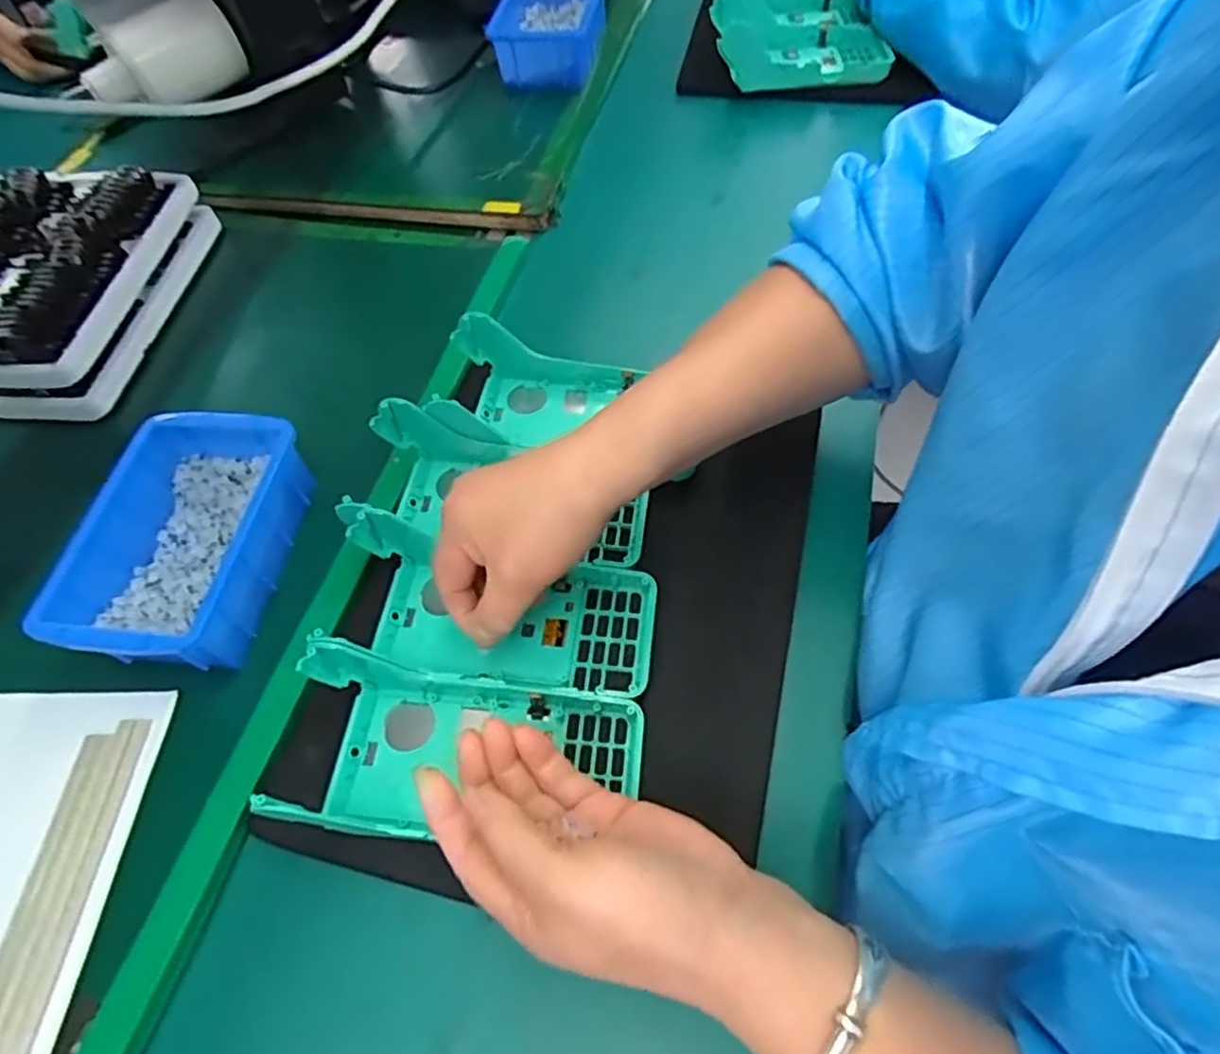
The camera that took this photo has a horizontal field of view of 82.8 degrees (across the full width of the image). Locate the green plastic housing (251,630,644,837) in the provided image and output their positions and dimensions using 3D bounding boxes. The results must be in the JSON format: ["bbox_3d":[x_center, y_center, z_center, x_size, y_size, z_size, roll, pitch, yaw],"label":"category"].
[{"bbox_3d":[-0.071,0.105,0.334,0.167,0.055,0.080,3,59,6],"label":"green plastic housing"}]

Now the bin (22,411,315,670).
[{"bbox_3d":[-0.242,0.011,0.403,0.105,0.059,0.151,4,59,7],"label":"bin"}]

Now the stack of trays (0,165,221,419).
[{"bbox_3d":[-0.454,-0.186,0.537,0.213,0.060,0.221,0,58,4],"label":"stack of trays"}]

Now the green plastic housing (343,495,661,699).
[{"bbox_3d":[-0.064,0.044,0.381,0.176,0.053,0.084,15,62,5],"label":"green plastic housing"}]

